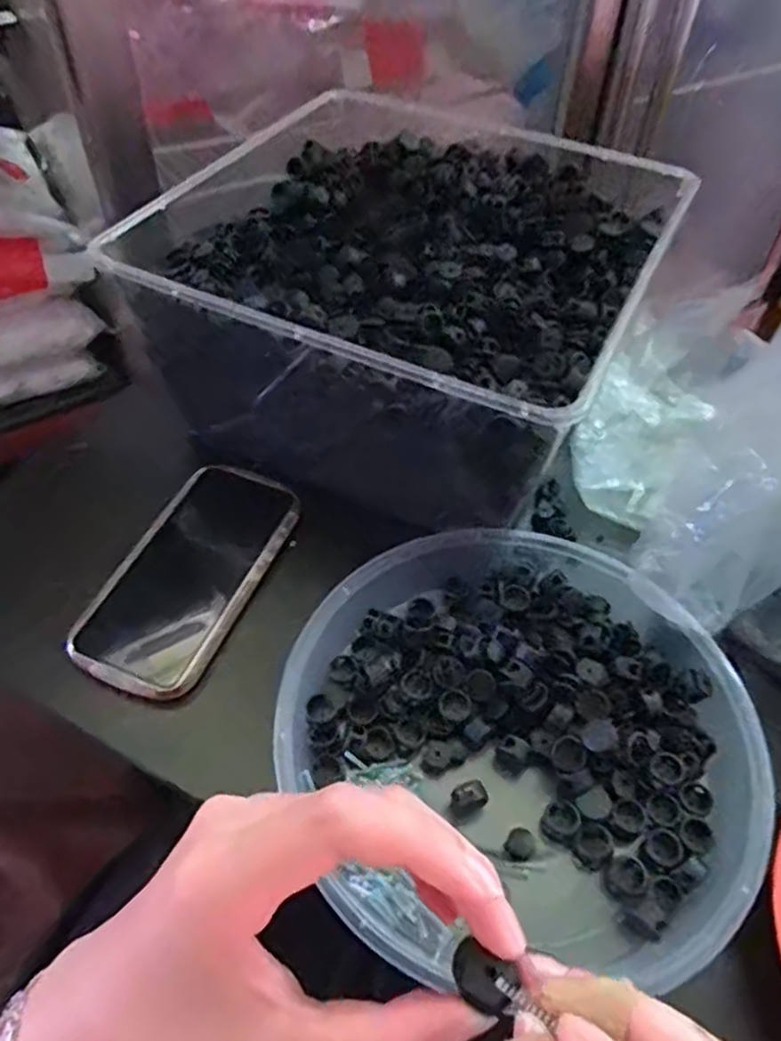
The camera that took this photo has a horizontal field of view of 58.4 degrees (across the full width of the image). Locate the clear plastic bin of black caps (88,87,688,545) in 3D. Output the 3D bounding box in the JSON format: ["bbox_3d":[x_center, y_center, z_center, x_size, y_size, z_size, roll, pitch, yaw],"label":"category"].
[{"bbox_3d":[0.016,-0.159,0.490,0.294,0.123,0.313,22,53,15],"label":"clear plastic bin of black caps"}]

